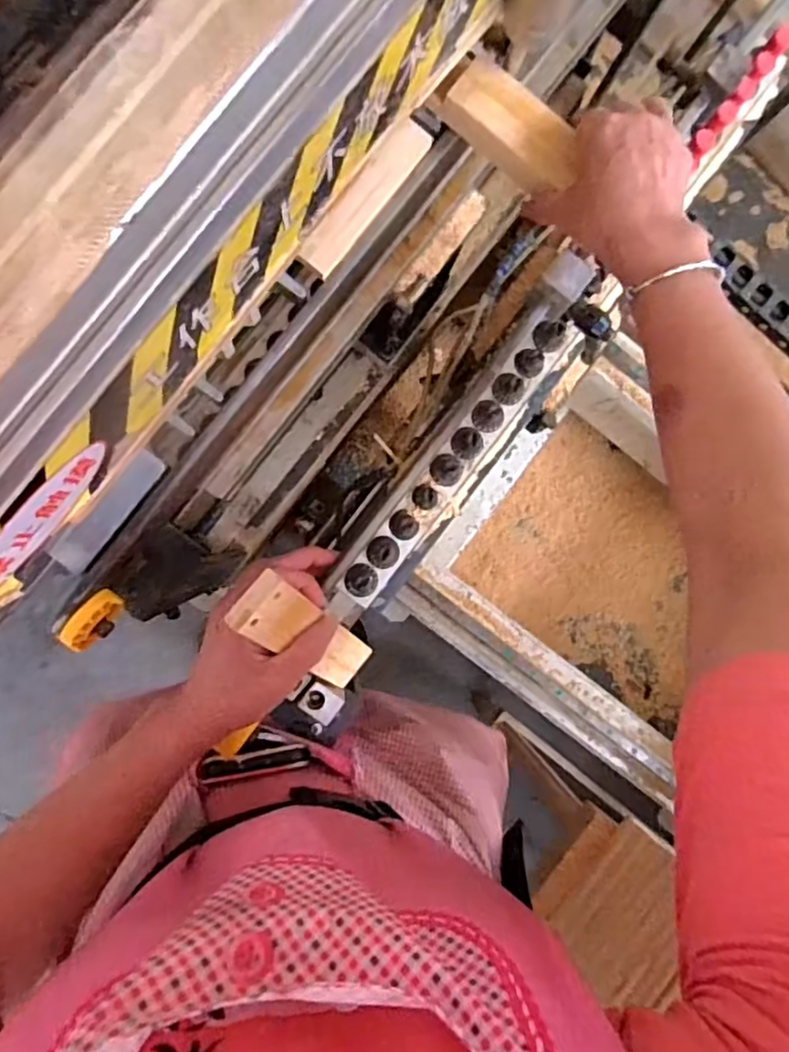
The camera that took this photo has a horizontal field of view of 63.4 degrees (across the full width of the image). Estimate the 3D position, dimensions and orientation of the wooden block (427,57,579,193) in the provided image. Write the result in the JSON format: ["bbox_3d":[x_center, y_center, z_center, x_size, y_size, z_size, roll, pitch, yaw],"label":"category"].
[{"bbox_3d":[0.082,-0.279,0.448,0.104,0.020,0.046,39,87,1],"label":"wooden block"}]

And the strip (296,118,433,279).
[{"bbox_3d":[-0.020,-0.236,0.460,0.007,0.031,0.133,37,86,35],"label":"strip"}]

